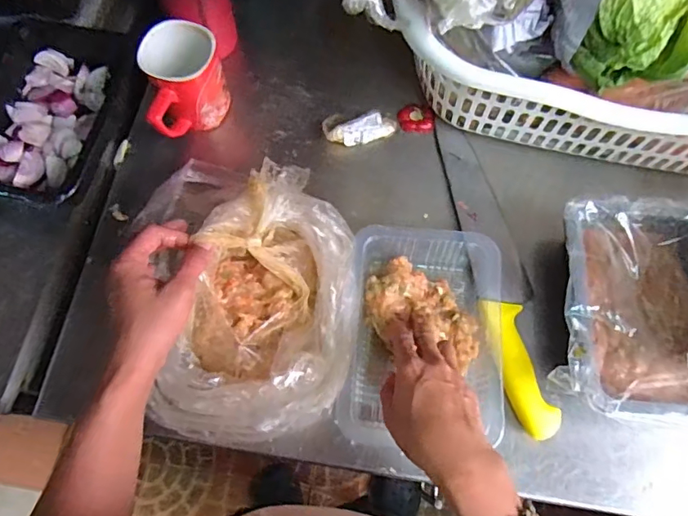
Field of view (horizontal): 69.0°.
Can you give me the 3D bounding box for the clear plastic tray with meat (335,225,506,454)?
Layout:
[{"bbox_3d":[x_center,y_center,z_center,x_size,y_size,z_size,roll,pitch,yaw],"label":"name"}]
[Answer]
[{"bbox_3d":[0.074,0.072,0.468,0.139,0.044,0.201,7,70,3],"label":"clear plastic tray with meat"}]

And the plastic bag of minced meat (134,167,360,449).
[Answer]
[{"bbox_3d":[-0.075,0.032,0.433,0.168,0.098,0.232,-2,70,-1],"label":"plastic bag of minced meat"}]

